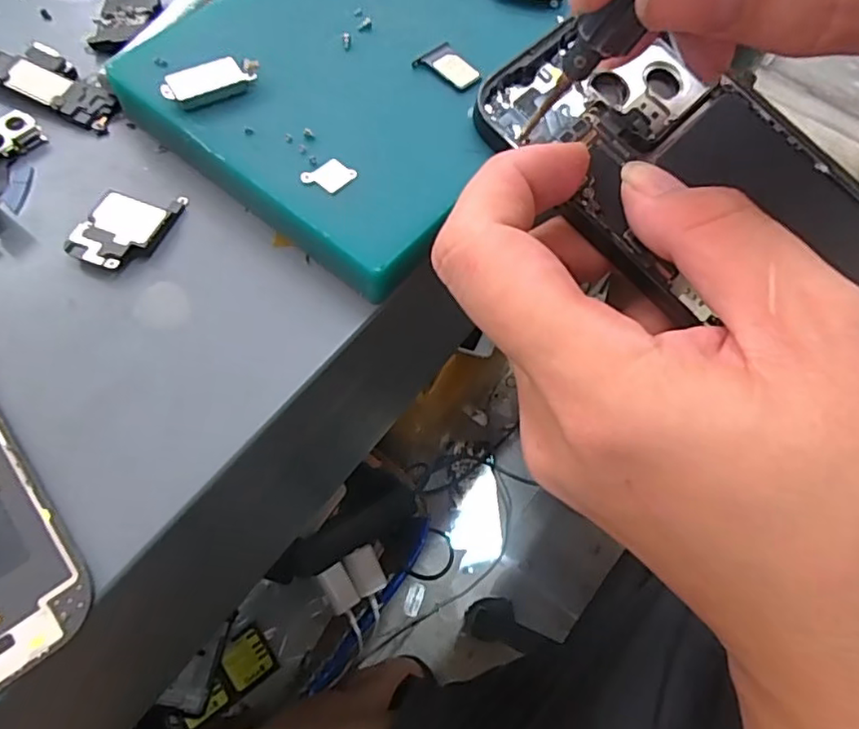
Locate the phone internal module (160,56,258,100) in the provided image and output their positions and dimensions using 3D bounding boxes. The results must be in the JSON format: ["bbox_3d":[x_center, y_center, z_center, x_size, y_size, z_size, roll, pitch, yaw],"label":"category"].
[{"bbox_3d":[-0.063,-0.081,0.170,0.025,0.005,0.010,-25,70,-13],"label":"phone internal module"}]

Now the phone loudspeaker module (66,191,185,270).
[{"bbox_3d":[-0.085,-0.039,0.167,0.020,0.006,0.030,21,67,6],"label":"phone loudspeaker module"}]

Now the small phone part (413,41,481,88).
[{"bbox_3d":[0.006,-0.092,0.183,0.018,0.004,0.013,42,70,14],"label":"small phone part"}]

